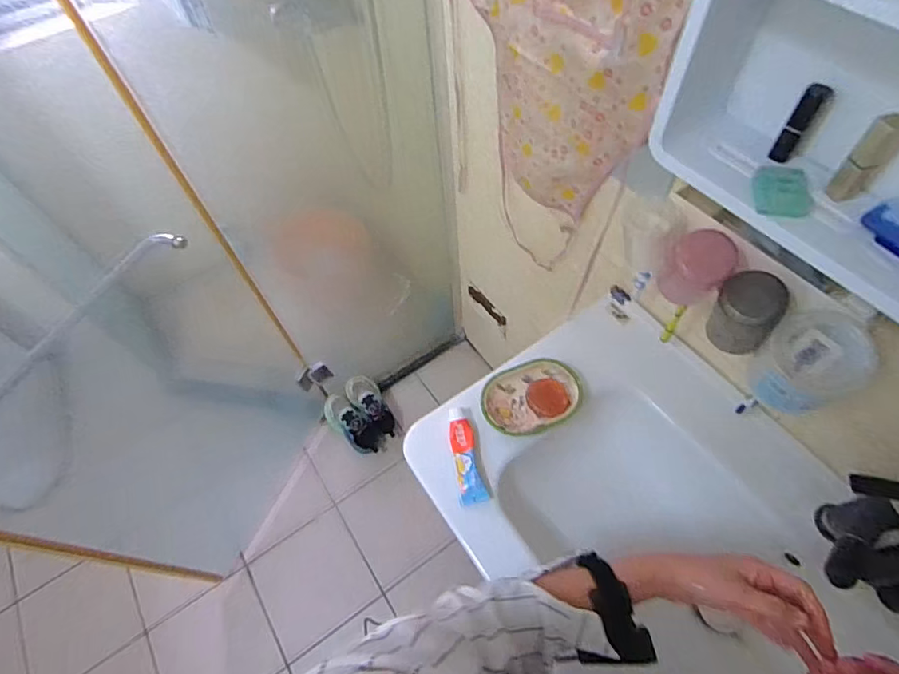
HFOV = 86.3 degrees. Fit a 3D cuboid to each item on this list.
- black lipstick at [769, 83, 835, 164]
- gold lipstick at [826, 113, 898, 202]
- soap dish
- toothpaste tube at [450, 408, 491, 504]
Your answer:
[{"bbox_3d":[0.329,-0.197,0.453,0.020,0.073,0.021,33,66,21],"label":"black lipstick"},{"bbox_3d":[0.361,-0.153,0.416,0.026,0.077,0.019,39,68,24],"label":"gold lipstick"},{"bbox_3d":[0.126,0.090,0.728,0.149,0.027,0.109,-11,58,-3],"label":"soap dish"},{"bbox_3d":[0.022,0.170,0.696,0.038,0.021,0.135,-13,58,-4],"label":"toothpaste tube"}]

